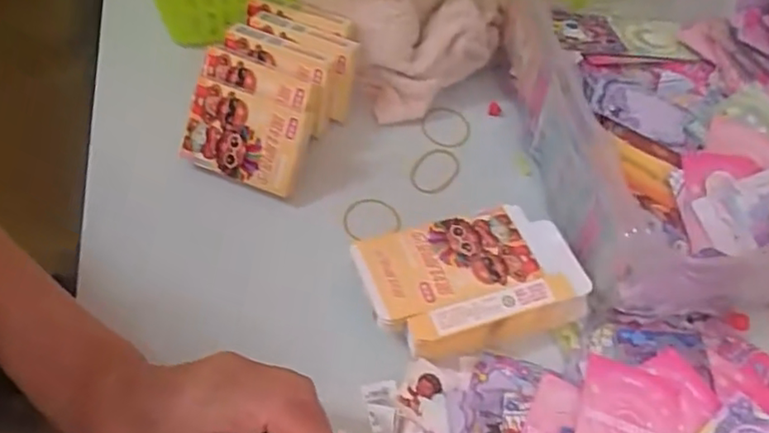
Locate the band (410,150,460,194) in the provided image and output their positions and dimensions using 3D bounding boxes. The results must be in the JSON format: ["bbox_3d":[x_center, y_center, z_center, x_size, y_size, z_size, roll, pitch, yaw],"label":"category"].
[{"bbox_3d":[0.042,-0.037,0.515,0.036,0.004,0.051,26,56,16],"label":"band"}]

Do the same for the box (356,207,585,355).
[{"bbox_3d":[0.059,0.045,0.435,0.145,0.042,0.087,-17,59,-15],"label":"box"}]

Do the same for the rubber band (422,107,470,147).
[{"bbox_3d":[0.053,-0.077,0.546,0.042,0.007,0.046,3,54,-4],"label":"rubber band"}]

